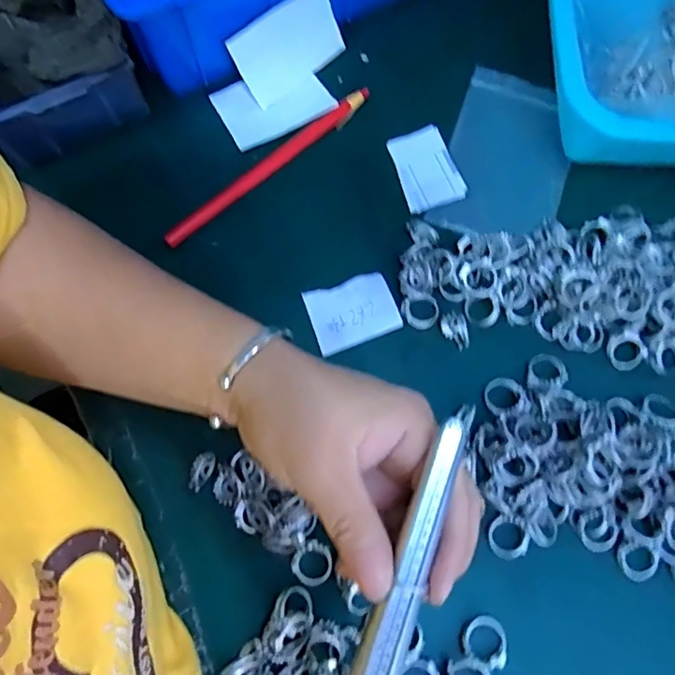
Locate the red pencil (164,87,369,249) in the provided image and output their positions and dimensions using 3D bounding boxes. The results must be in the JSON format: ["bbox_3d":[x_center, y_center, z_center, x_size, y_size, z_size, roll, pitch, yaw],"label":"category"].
[{"bbox_3d":[-0.044,-0.113,0.358,0.166,0.010,0.012,-39,78,-10],"label":"red pencil"}]

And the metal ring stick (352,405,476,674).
[{"bbox_3d":[0.016,0.122,0.207,0.019,0.009,0.195,19,83,5],"label":"metal ring stick"}]

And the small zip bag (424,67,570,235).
[{"bbox_3d":[0.114,-0.119,0.363,0.079,0.005,0.118,21,76,-1],"label":"small zip bag"}]

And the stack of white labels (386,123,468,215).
[{"bbox_3d":[0.058,-0.111,0.360,0.037,0.008,0.056,-18,75,-5],"label":"stack of white labels"}]

